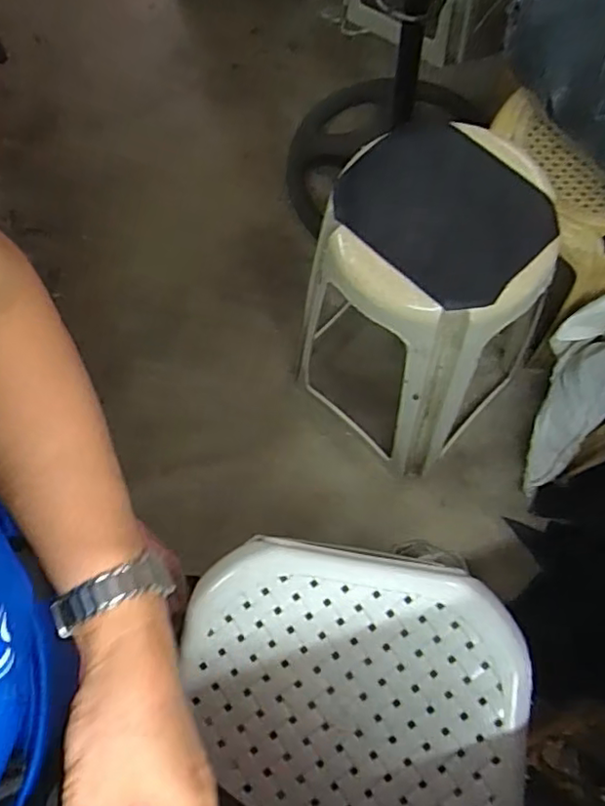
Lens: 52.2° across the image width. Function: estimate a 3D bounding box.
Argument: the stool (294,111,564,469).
[{"bbox_3d":[0.170,-0.134,0.984,0.311,0.565,0.288,34,77,10],"label":"stool"}]

